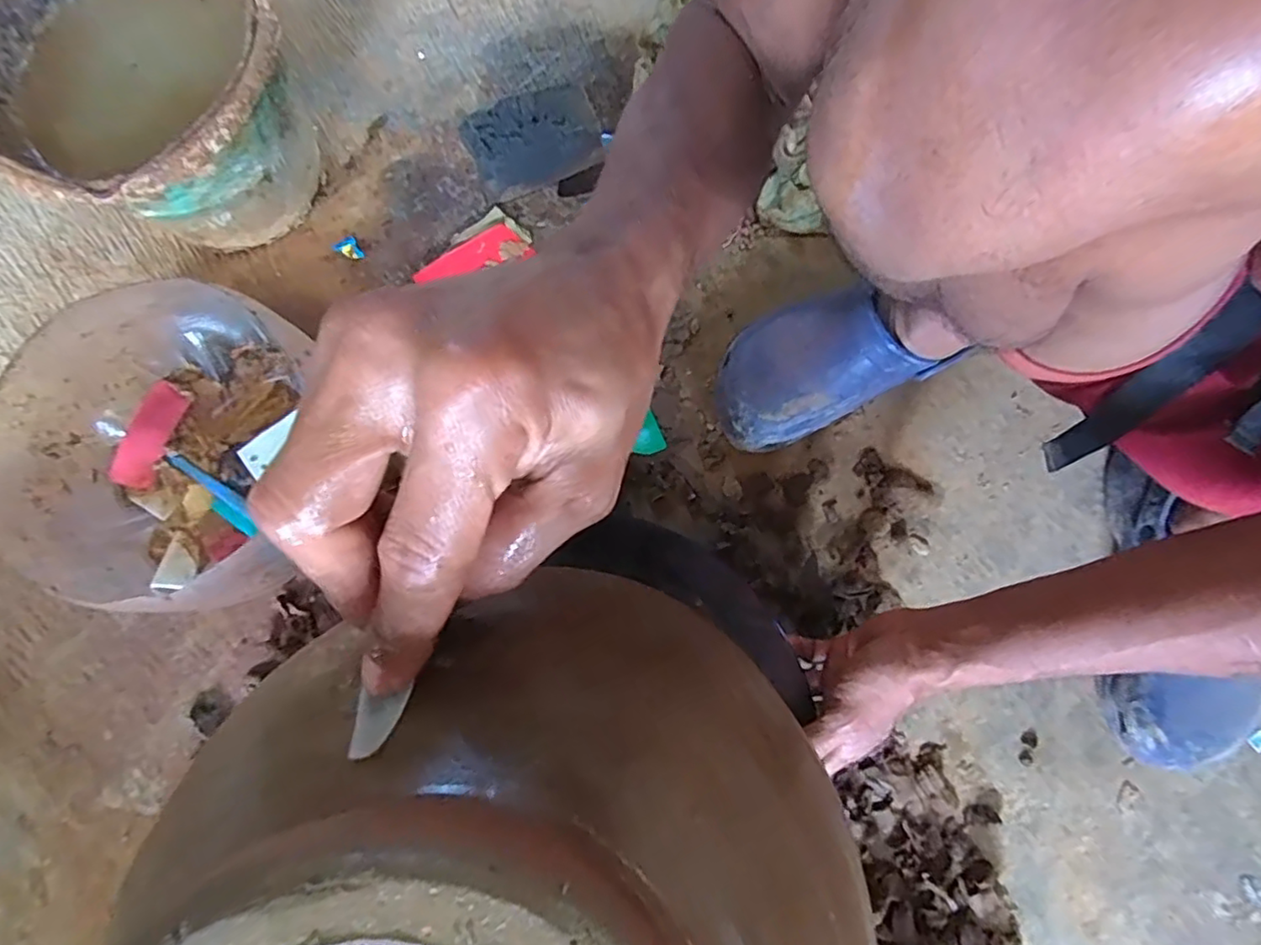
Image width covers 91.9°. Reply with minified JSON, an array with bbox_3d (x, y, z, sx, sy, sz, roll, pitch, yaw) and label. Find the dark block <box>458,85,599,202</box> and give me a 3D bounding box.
[{"bbox_3d":[-0.092,-0.312,0.578,0.117,0.063,0.058,-25,79,-4],"label":"dark block"}]

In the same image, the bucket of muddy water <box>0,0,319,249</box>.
[{"bbox_3d":[-0.391,-0.311,0.534,0.255,0.178,0.234,0,79,1],"label":"bucket of muddy water"}]

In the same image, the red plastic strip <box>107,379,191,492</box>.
[{"bbox_3d":[-0.426,-0.034,0.540,0.036,0.006,0.093,22,79,-14],"label":"red plastic strip"}]

